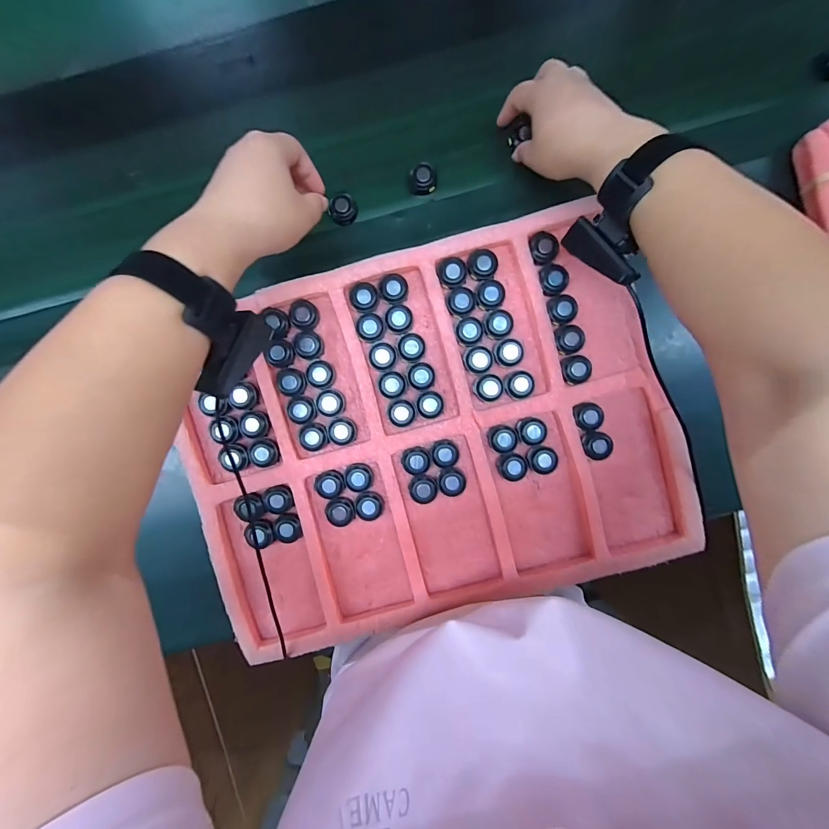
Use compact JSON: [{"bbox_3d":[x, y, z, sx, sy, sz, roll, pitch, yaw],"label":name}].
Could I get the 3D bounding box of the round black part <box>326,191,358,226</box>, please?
[{"bbox_3d":[-0.076,-0.221,0.375,0.029,0.010,0.031,0,93,0],"label":"round black part"}]

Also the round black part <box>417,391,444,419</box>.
[{"bbox_3d":[0.016,-0.010,0.359,0.026,0.008,0.027,0,93,0],"label":"round black part"}]

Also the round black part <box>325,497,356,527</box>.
[{"bbox_3d":[-0.076,0.101,0.366,0.029,0.014,0.028,0,93,0],"label":"round black part"}]

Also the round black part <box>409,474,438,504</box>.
[{"bbox_3d":[0.009,0.078,0.364,0.028,0.011,0.029,0,93,0],"label":"round black part"}]

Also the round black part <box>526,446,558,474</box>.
[{"bbox_3d":[0.132,0.047,0.360,0.029,0.010,0.028,0,93,0],"label":"round black part"}]

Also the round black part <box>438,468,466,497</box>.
[{"bbox_3d":[0.040,0.070,0.363,0.028,0.013,0.027,0,93,0],"label":"round black part"}]

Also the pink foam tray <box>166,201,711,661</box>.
[{"bbox_3d":[0.013,0.024,0.362,0.478,0.020,0.364,-15,93,1],"label":"pink foam tray"}]

